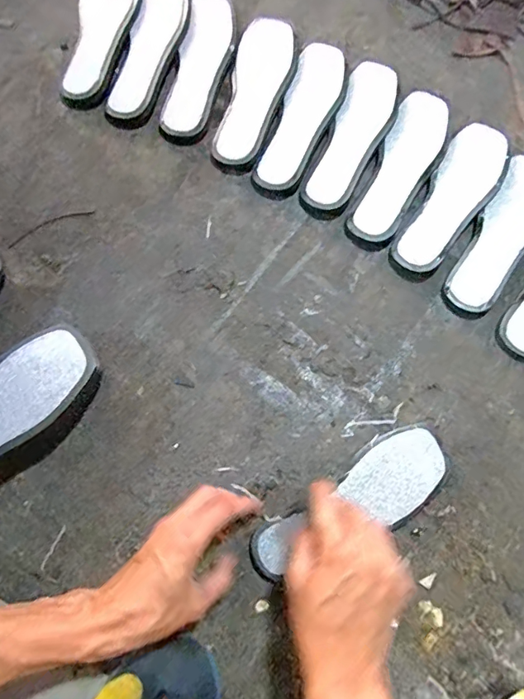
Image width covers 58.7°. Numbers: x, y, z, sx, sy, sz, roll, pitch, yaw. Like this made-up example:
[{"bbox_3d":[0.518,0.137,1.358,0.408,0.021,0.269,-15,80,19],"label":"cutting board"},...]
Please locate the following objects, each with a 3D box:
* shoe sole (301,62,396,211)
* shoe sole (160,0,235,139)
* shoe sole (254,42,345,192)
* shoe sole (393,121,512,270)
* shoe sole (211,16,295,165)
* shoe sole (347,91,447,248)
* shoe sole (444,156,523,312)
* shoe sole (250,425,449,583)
[{"bbox_3d":[0.119,-0.276,0.603,0.065,0.024,0.216,22,77,4],"label":"shoe sole"},{"bbox_3d":[-0.080,-0.377,0.618,0.062,0.014,0.214,13,77,2],"label":"shoe sole"},{"bbox_3d":[0.054,-0.304,0.609,0.066,0.019,0.218,19,77,3],"label":"shoe sole"},{"bbox_3d":[0.243,-0.192,0.588,0.073,0.020,0.228,30,78,6],"label":"shoe sole"},{"bbox_3d":[-0.006,-0.346,0.618,0.074,0.017,0.226,13,77,2],"label":"shoe sole"},{"bbox_3d":[0.176,-0.227,0.591,0.067,0.018,0.223,25,78,4],"label":"shoe sole"},{"bbox_3d":[0.296,-0.144,0.576,0.064,0.026,0.214,31,78,6],"label":"shoe sole"},{"bbox_3d":[0.095,0.165,0.491,0.228,0.012,0.083,-29,79,-8],"label":"shoe sole"}]

